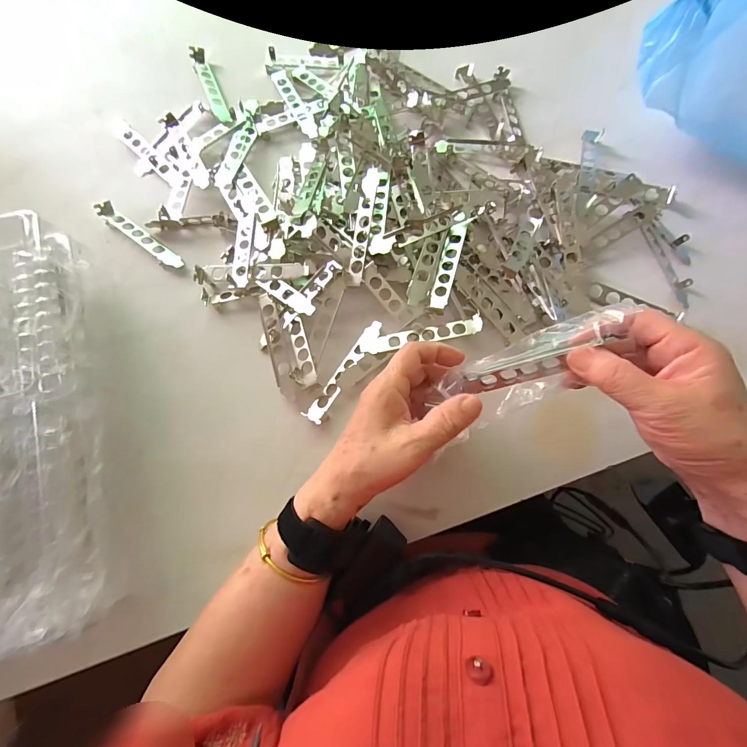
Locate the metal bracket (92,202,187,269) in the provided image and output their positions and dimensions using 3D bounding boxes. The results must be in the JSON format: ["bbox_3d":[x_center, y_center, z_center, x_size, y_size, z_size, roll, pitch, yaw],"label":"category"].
[{"bbox_3d":[-0.265,-0.155,0.408,0.118,0.022,0.020,36,81,9],"label":"metal bracket"}]

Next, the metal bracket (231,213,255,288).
[{"bbox_3d":[-0.140,-0.134,0.393,0.017,0.015,0.085,2,77,2],"label":"metal bracket"}]

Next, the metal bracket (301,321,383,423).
[{"bbox_3d":[-0.026,-0.002,0.361,0.022,0.011,0.120,34,80,9],"label":"metal bracket"}]

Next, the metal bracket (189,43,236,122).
[{"bbox_3d":[-0.208,-0.368,0.457,0.025,0.016,0.116,-26,78,-4],"label":"metal bracket"}]

